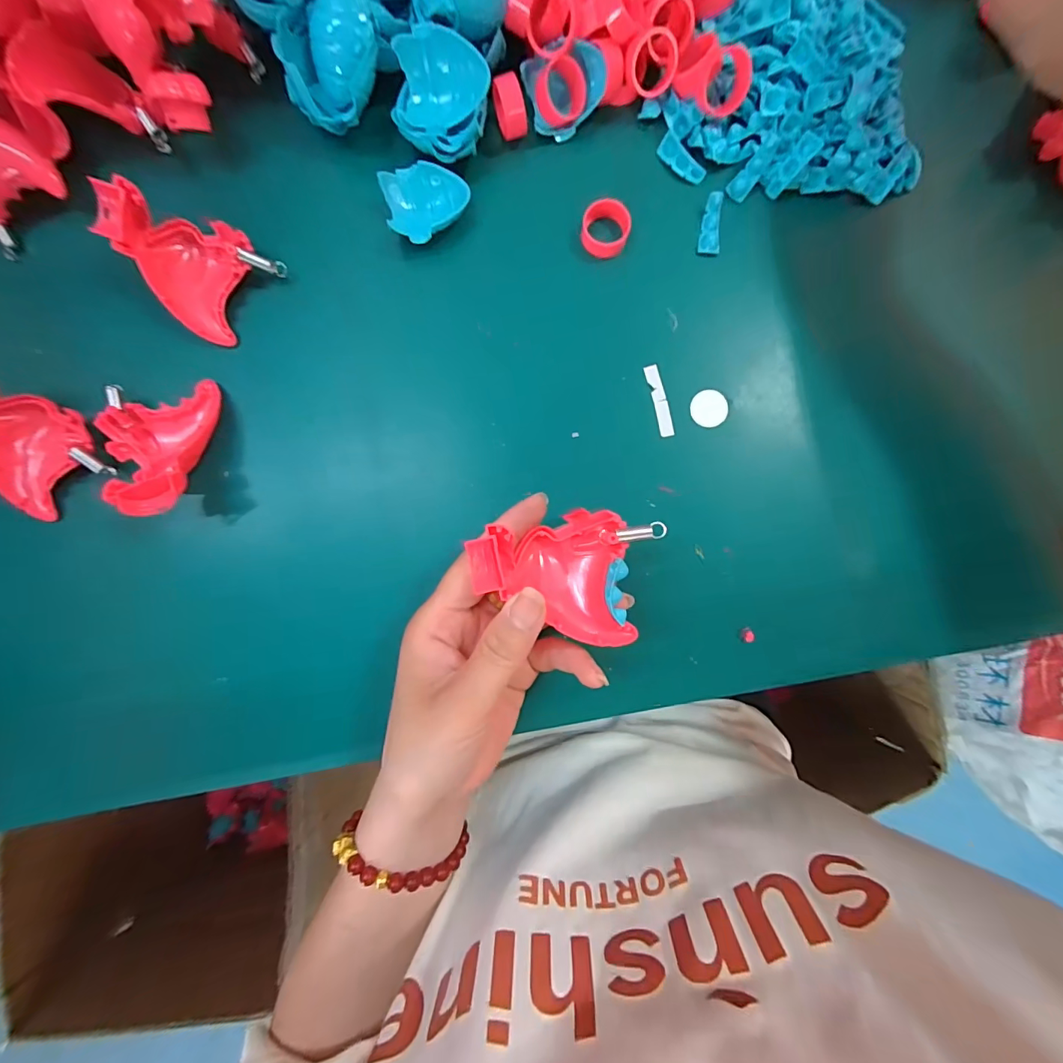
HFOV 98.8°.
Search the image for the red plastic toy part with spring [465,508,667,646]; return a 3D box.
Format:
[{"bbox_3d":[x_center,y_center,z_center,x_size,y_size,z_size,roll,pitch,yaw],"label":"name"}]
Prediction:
[{"bbox_3d":[0.012,0.016,0.199,0.074,0.023,0.054,12,87,1],"label":"red plastic toy part with spring"}]

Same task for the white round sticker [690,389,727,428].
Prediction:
[{"bbox_3d":[0.098,-0.068,0.251,0.019,0.004,0.020,1,99,8],"label":"white round sticker"}]

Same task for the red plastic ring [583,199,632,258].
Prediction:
[{"bbox_3d":[0.041,-0.167,0.251,0.026,0.012,0.024,0,87,0],"label":"red plastic ring"}]

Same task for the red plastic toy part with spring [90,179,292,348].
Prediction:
[{"bbox_3d":[-0.180,-0.144,0.239,0.076,0.024,0.054,40,94,-23],"label":"red plastic toy part with spring"}]

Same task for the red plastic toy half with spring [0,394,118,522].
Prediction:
[{"bbox_3d":[-0.258,-0.045,0.231,0.051,0.043,0.065,-36,88,-2],"label":"red plastic toy half with spring"}]

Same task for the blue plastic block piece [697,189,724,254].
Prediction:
[{"bbox_3d":[0.099,-0.169,0.251,0.010,0.006,0.030,4,101,0],"label":"blue plastic block piece"}]

